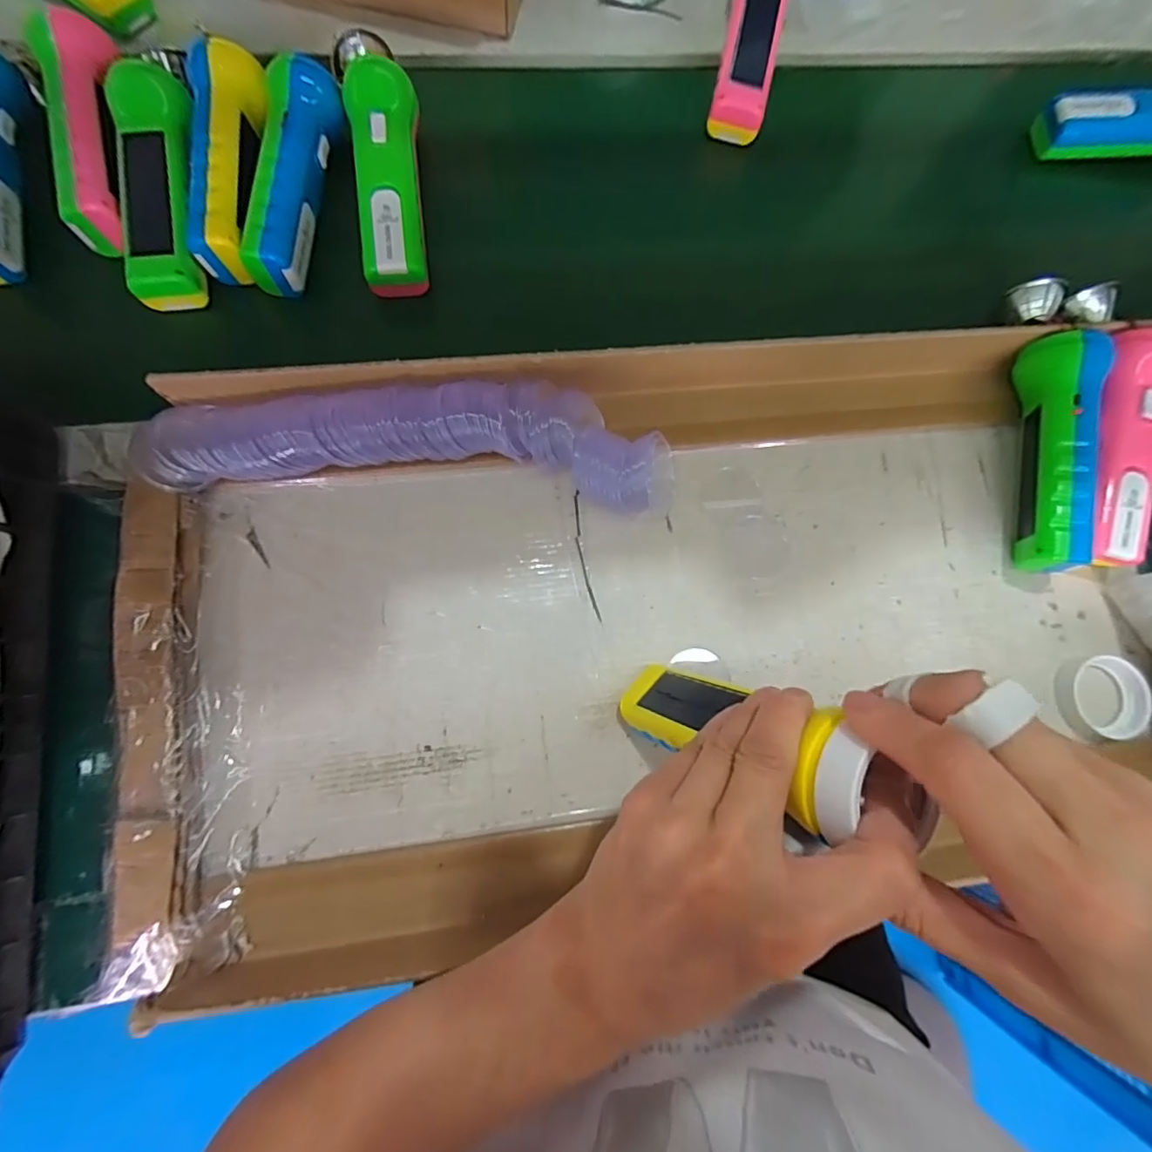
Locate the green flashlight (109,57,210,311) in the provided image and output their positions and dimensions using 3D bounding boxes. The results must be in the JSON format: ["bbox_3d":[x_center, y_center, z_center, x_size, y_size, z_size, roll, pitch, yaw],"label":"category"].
[{"bbox_3d":[-0.286,-0.277,0.363,0.048,0.026,0.177,-10,84,-5],"label":"green flashlight"}]

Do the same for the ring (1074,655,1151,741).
[{"bbox_3d":[0.358,0.081,0.352,0.047,0.018,0.053,11,78,-3],"label":"ring"}]

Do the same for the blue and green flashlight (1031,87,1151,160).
[{"bbox_3d":[0.480,-0.381,0.438,0.156,0.046,0.046,-1,79,-5],"label":"blue and green flashlight"}]

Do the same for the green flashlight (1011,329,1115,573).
[{"bbox_3d":[0.331,-0.082,0.361,0.048,0.051,0.162,7,80,-3],"label":"green flashlight"}]

